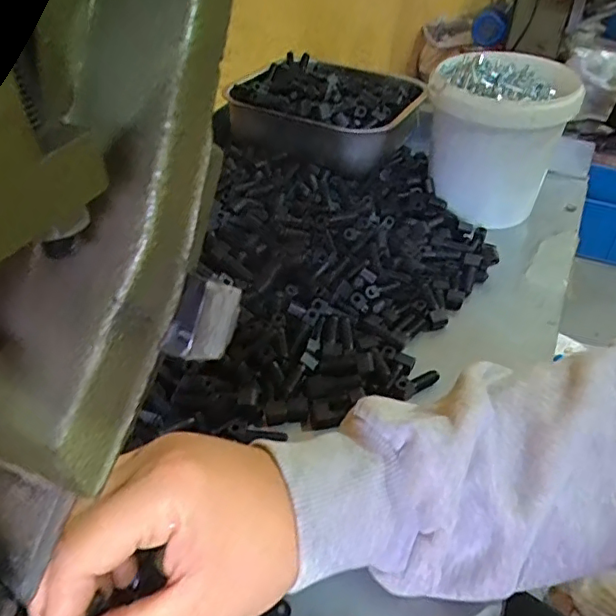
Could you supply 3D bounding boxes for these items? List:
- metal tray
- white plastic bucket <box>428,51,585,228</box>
[{"bbox_3d":[0.024,-0.207,0.577,0.158,0.060,0.170,16,43,16],"label":"metal tray"},{"bbox_3d":[0.166,-0.152,0.511,0.112,0.118,0.115,1,40,-1],"label":"white plastic bucket"}]

